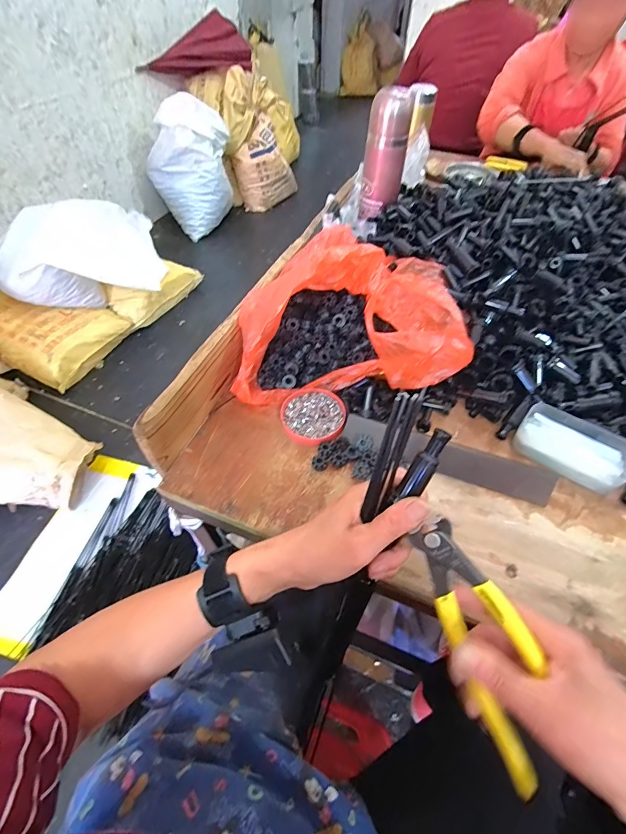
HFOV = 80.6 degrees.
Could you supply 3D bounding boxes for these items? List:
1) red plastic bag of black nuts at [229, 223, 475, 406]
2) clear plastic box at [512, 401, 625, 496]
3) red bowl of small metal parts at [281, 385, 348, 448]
[{"bbox_3d":[0.044,-0.139,0.504,0.282,0.143,0.220,-1,52,-1],"label":"red plastic bag of black nuts"},{"bbox_3d":[0.314,0.036,0.445,0.122,0.029,0.074,32,59,22],"label":"clear plastic box"},{"bbox_3d":[0.001,0.000,0.474,0.081,0.021,0.080,0,52,0],"label":"red bowl of small metal parts"}]

